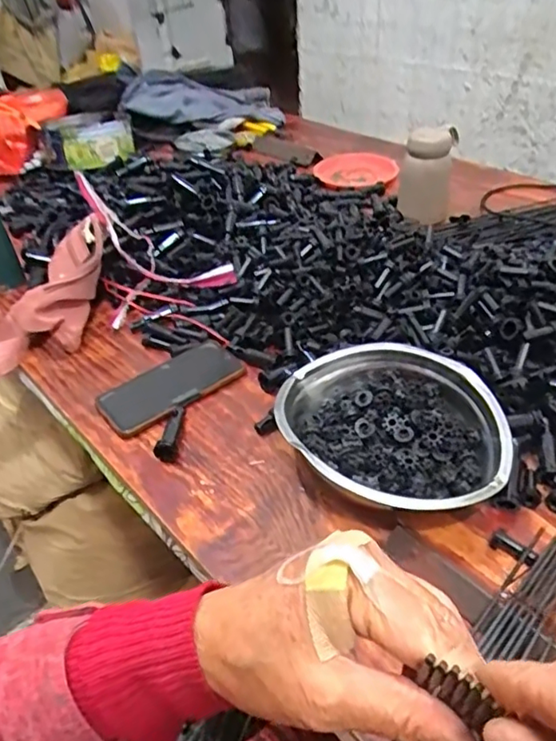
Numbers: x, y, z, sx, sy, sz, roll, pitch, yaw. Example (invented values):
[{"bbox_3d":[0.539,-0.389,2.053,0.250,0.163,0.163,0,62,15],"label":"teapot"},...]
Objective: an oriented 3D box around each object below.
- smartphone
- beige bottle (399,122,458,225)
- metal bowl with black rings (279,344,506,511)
[{"bbox_3d":[-0.122,0.017,0.668,0.167,0.011,0.082,-32,47,-29],"label":"smartphone"},{"bbox_3d":[0.235,-0.302,0.913,0.079,0.156,0.062,6,41,12],"label":"beige bottle"},{"bbox_3d":[0.104,0.060,0.543,0.191,0.064,0.214,-15,41,-12],"label":"metal bowl with black rings"}]

